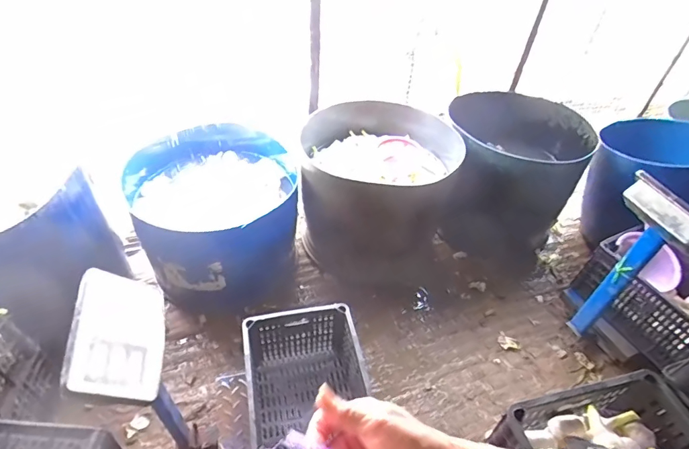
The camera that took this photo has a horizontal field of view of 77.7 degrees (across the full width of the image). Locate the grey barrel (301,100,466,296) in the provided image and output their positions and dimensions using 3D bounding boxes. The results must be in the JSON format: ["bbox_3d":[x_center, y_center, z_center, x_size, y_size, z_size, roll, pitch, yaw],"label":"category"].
[{"bbox_3d":[0.107,-0.122,1.718,0.606,0.507,0.562,3,47,-3],"label":"grey barrel"}]

